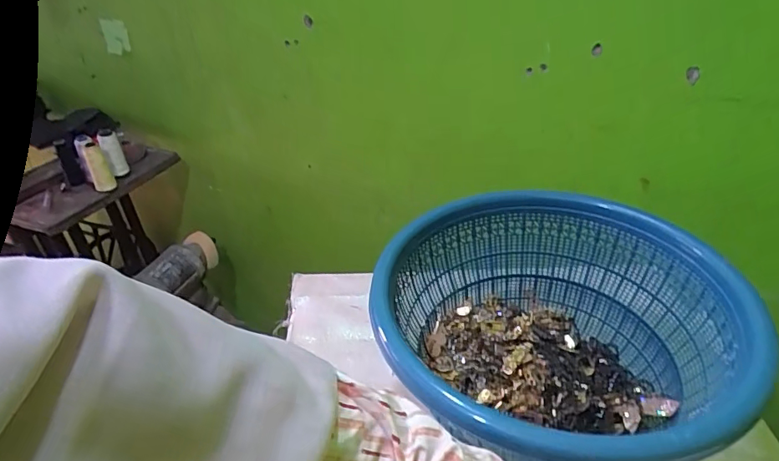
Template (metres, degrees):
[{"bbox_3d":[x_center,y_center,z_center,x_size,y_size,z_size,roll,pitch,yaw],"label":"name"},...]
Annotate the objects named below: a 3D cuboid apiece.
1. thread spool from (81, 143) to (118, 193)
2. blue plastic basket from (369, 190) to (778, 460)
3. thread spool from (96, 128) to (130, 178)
[{"bbox_3d":[-0.687,-0.147,1.148,0.045,0.113,0.033,-24,38,-27],"label":"thread spool"},{"bbox_3d":[0.183,0.125,0.550,0.352,0.177,0.367,-2,35,1],"label":"blue plastic basket"},{"bbox_3d":[-0.675,-0.188,1.192,0.043,0.113,0.047,-23,16,-25],"label":"thread spool"}]

